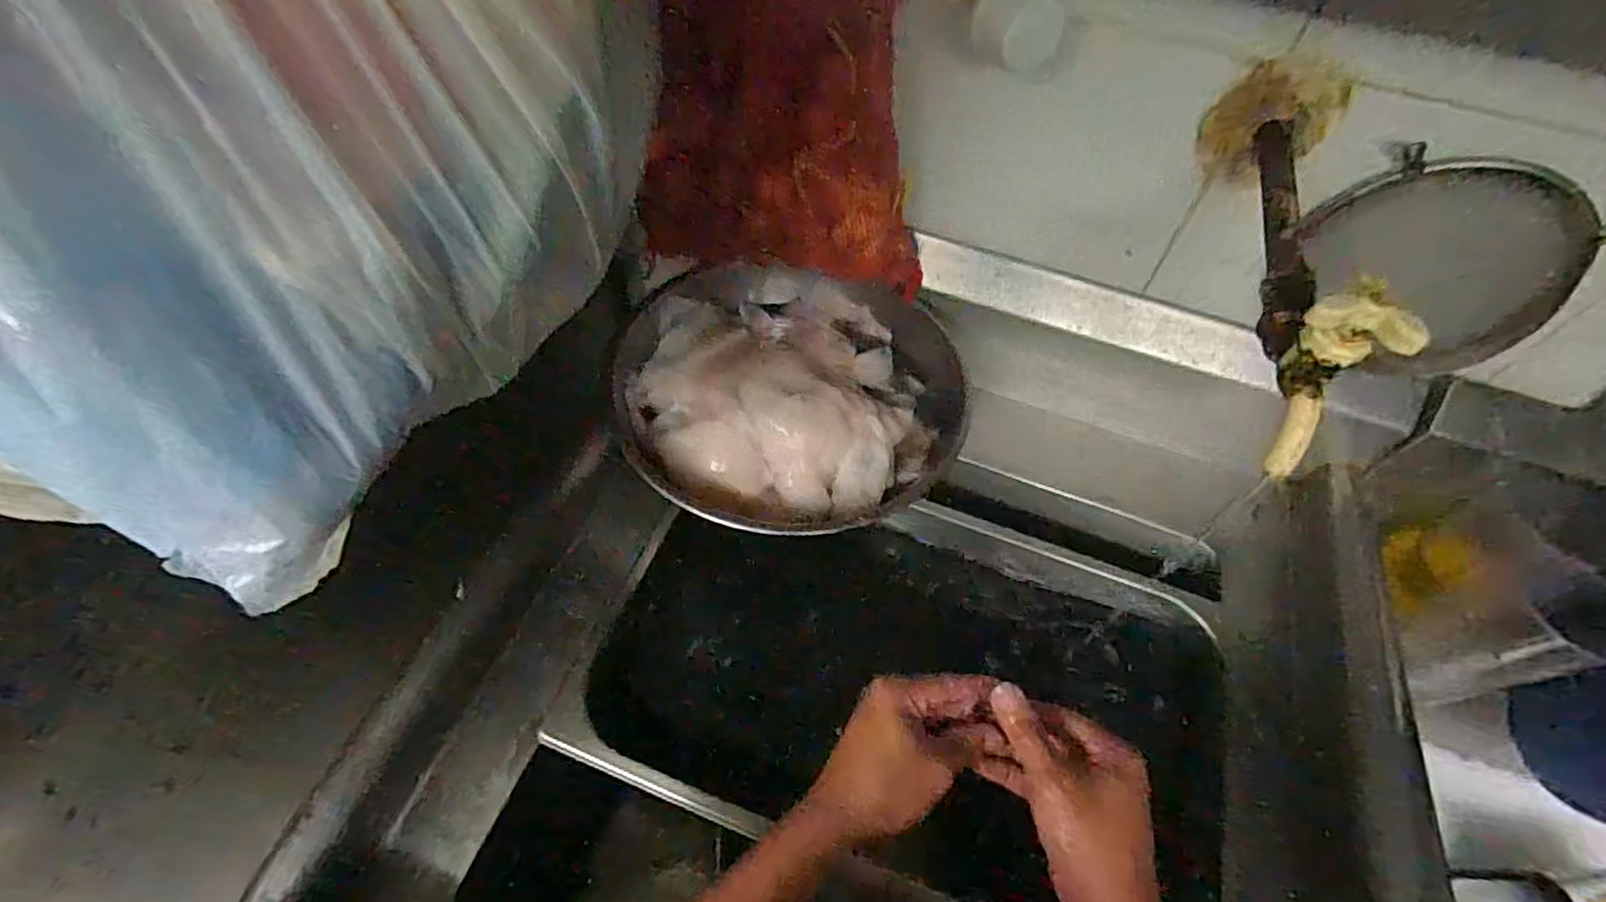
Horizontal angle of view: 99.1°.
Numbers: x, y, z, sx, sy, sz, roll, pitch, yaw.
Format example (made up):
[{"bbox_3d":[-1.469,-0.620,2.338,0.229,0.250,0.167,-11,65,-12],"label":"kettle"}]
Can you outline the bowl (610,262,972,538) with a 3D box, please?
[{"bbox_3d":[-0.005,-0.056,0.646,0.276,0.102,0.322,40,61,22],"label":"bowl"}]

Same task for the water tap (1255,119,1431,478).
[{"bbox_3d":[0.309,-0.126,0.424,0.047,0.086,0.286,19,55,9],"label":"water tap"}]

